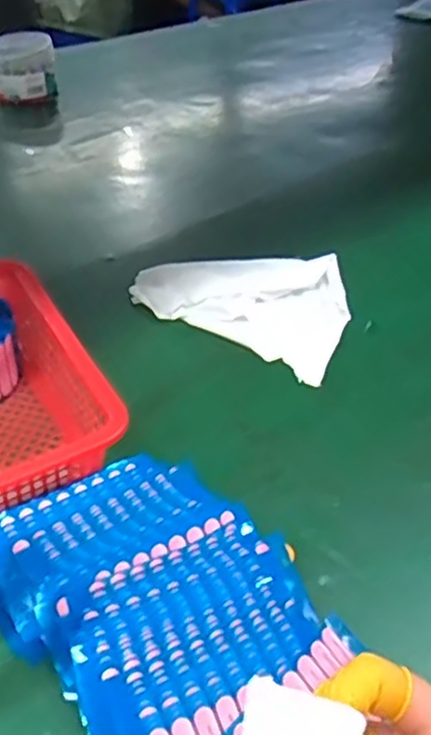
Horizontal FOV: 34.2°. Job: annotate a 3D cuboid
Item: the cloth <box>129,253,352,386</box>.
[{"bbox_3d":[0.034,-0.066,0.636,0.196,0.023,0.129,25,47,25],"label":"cloth"}]

